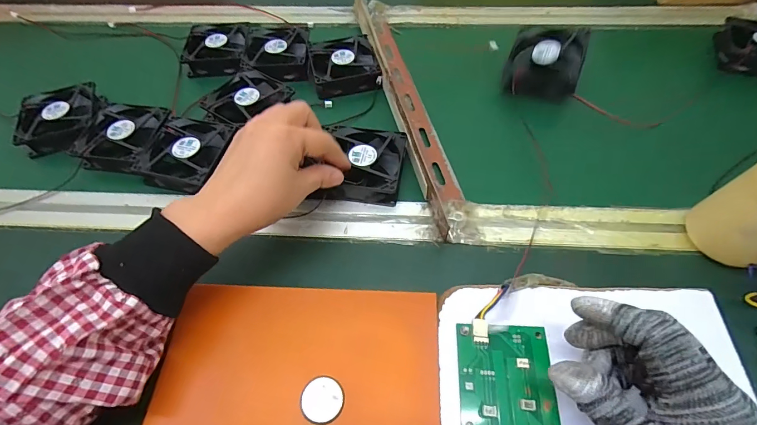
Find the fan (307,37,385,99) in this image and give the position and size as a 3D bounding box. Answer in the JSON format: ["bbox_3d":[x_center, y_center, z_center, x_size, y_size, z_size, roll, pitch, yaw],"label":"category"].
[{"bbox_3d":[-0.042,-0.182,0.467,0.080,0.023,0.083,-12,56,-3],"label":"fan"}]

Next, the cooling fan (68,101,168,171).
[{"bbox_3d":[-0.280,-0.080,0.418,0.086,0.032,0.082,9,57,11],"label":"cooling fan"}]

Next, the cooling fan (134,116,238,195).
[{"bbox_3d":[-0.203,-0.060,0.404,0.075,0.032,0.078,10,58,11],"label":"cooling fan"}]

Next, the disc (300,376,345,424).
[{"bbox_3d":[-0.039,0.128,0.257,0.028,0.004,0.029,-2,56,3],"label":"disc"}]

